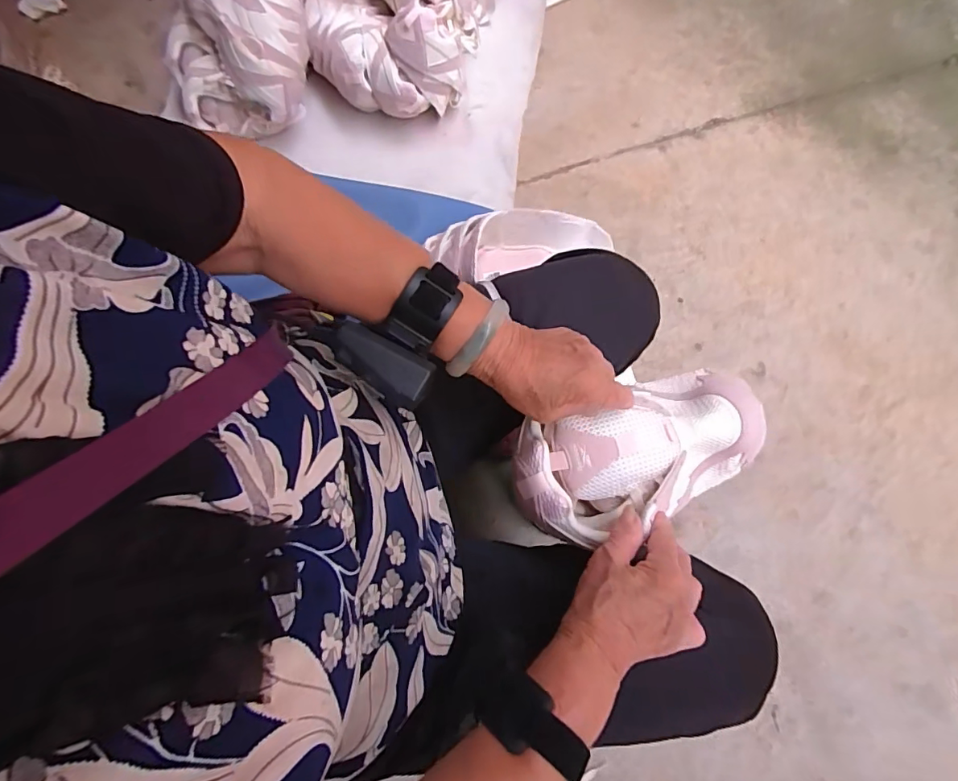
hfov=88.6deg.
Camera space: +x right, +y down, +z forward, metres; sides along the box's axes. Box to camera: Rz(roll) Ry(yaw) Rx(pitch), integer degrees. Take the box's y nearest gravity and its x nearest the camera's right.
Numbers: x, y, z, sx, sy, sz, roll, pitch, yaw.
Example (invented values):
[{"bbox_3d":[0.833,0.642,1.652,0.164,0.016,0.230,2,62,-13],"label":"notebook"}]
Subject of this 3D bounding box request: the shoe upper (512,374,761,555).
[{"bbox_3d":[0.137,0.054,0.426,0.218,0.064,0.107,-18,73,-13],"label":"shoe upper"}]

